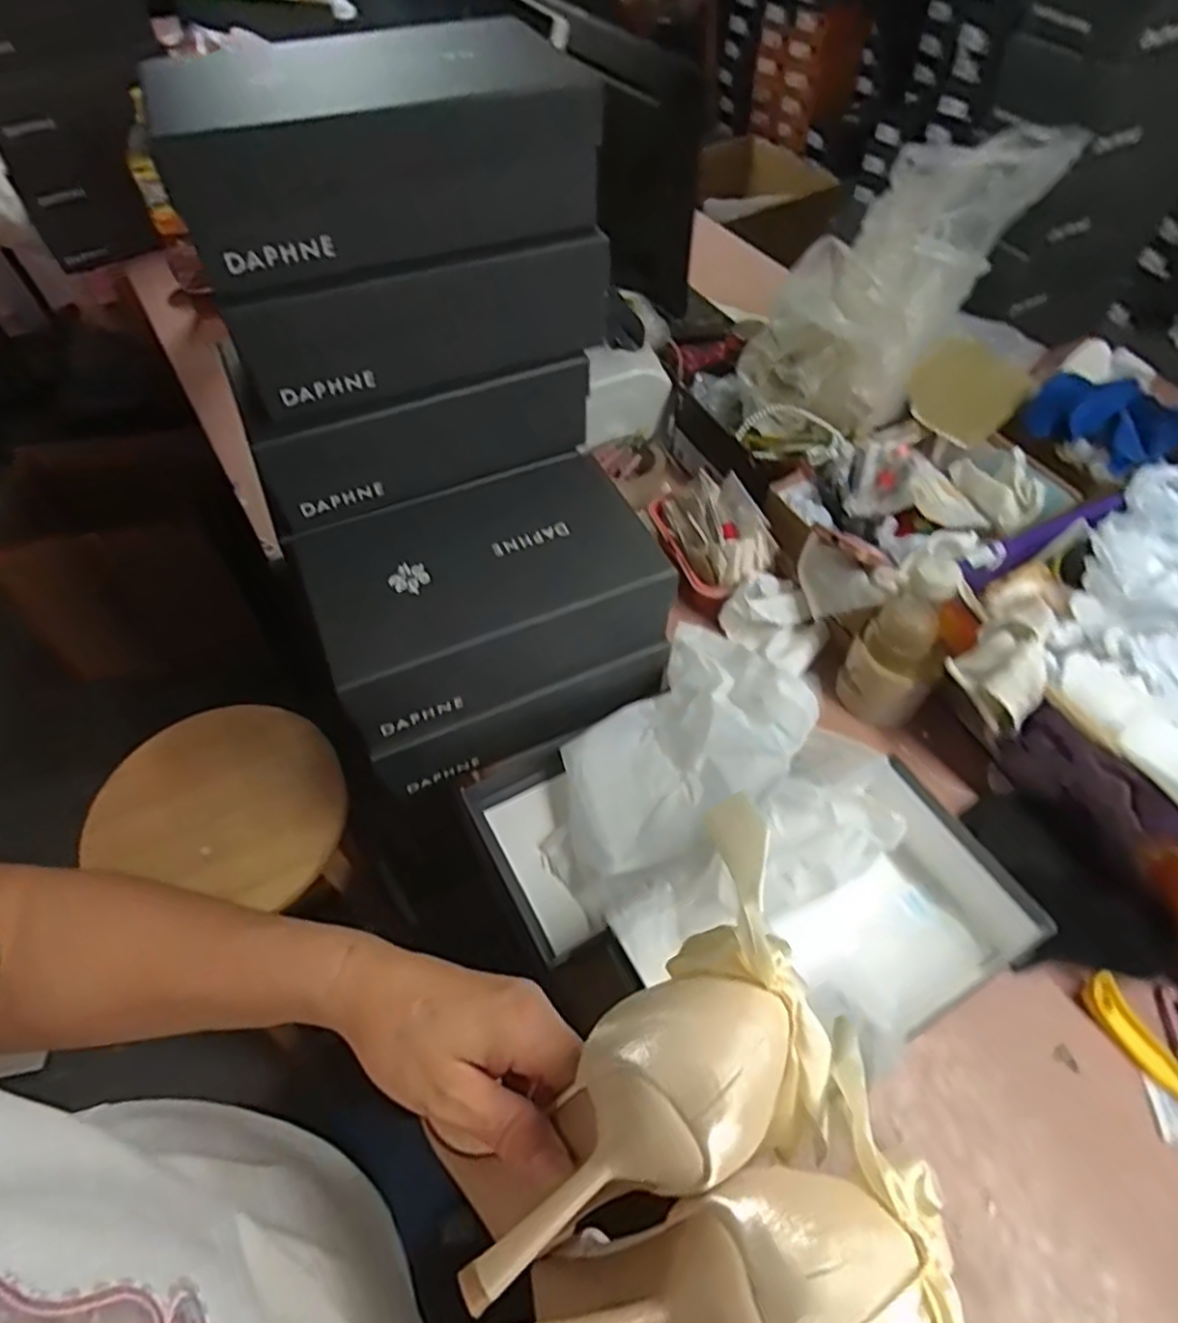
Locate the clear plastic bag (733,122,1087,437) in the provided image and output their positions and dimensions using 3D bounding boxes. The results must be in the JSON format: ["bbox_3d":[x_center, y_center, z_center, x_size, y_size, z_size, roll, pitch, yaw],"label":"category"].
[{"bbox_3d":[0.337,-0.431,0.816,0.395,0.160,0.169,-47,57,21],"label":"clear plastic bag"}]

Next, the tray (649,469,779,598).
[{"bbox_3d":[0.142,-0.146,0.836,0.097,0.074,0.167,-17,56,-11],"label":"tray"}]

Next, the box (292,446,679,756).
[{"bbox_3d":[-0.097,-0.065,0.667,0.292,0.101,0.188,-23,58,-15],"label":"box"}]

